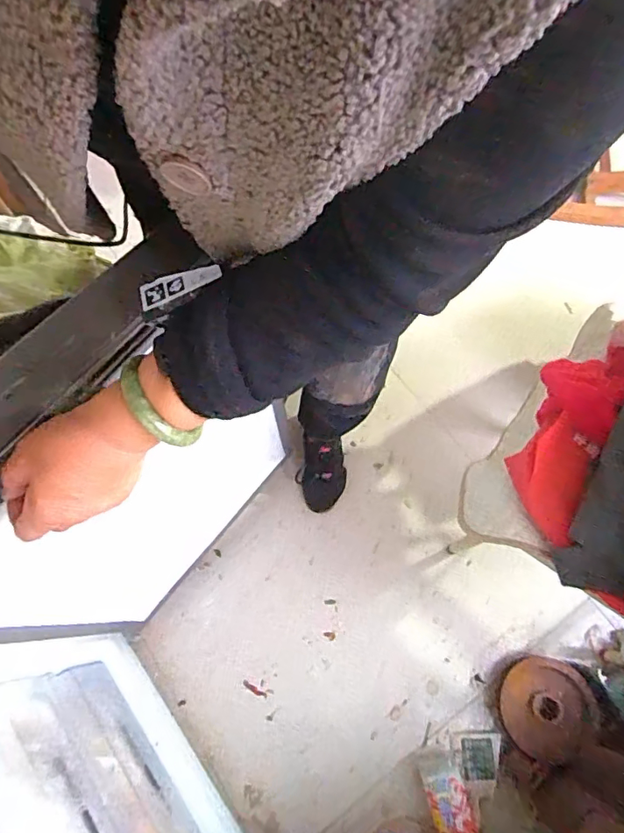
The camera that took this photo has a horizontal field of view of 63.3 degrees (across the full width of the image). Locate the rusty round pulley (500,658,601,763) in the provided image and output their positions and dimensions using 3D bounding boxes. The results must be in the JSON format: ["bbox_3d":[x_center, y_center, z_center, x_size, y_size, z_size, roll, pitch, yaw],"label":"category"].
[{"bbox_3d":[0.441,0.546,0.954,0.154,0.022,0.170,27,71,35],"label":"rusty round pulley"}]

